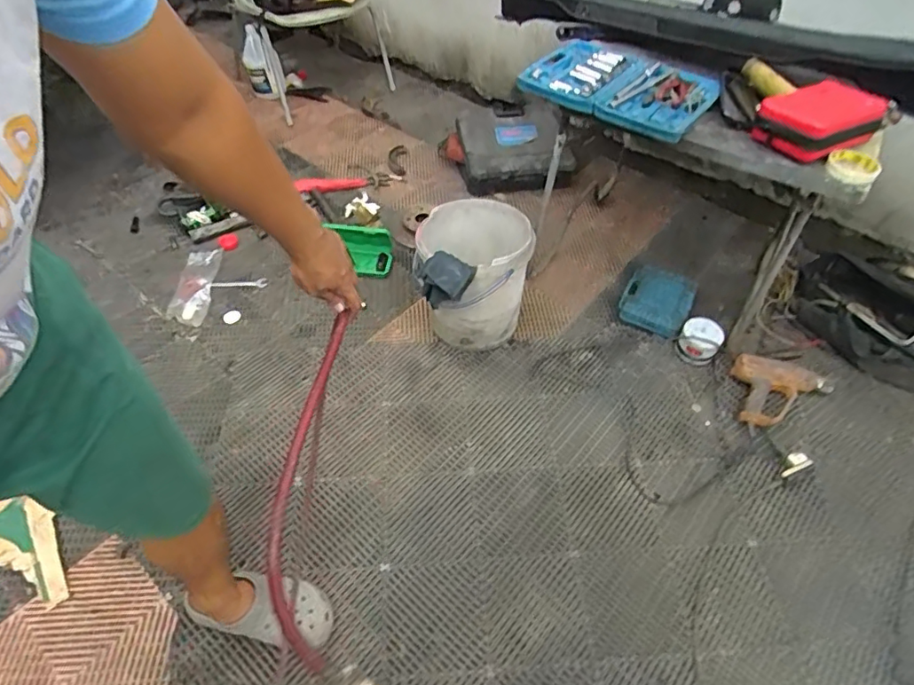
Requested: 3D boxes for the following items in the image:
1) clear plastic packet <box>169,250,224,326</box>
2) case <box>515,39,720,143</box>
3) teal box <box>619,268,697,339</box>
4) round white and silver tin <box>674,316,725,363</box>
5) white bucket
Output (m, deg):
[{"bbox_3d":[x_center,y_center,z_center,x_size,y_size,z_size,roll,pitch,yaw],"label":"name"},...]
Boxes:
[{"bbox_3d":[-0.798,-0.171,1.626,0.109,0.034,0.293,-3,51,-3],"label":"clear plastic packet"},{"bbox_3d":[0.348,-0.567,1.168,0.381,0.051,0.287,31,56,22],"label":"case"},{"bbox_3d":[0.594,-0.124,1.594,0.192,0.061,0.238,24,54,17],"label":"teal box"},{"bbox_3d":[0.670,-0.006,1.479,0.107,0.082,0.099,0,51,0],"label":"round white and silver tin"},{"bbox_3d":[0.037,-0.177,1.452,0.306,0.313,0.316,11,51,8],"label":"white bucket"}]

